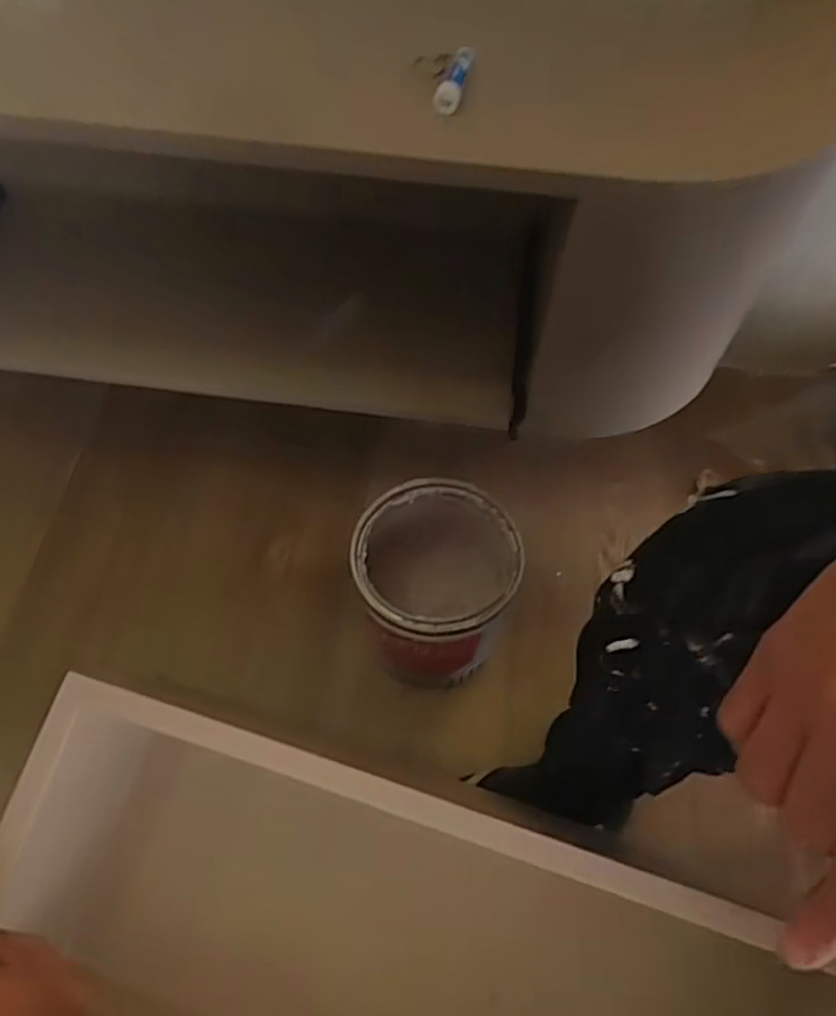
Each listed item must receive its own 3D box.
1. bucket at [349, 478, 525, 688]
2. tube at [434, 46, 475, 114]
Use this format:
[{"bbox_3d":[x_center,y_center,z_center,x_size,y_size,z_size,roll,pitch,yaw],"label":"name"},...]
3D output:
[{"bbox_3d":[0.017,0.084,0.725,0.157,0.176,0.155,1,61,-1],"label":"bucket"},{"bbox_3d":[0.026,-0.315,0.502,0.021,0.019,0.056,14,61,6],"label":"tube"}]

